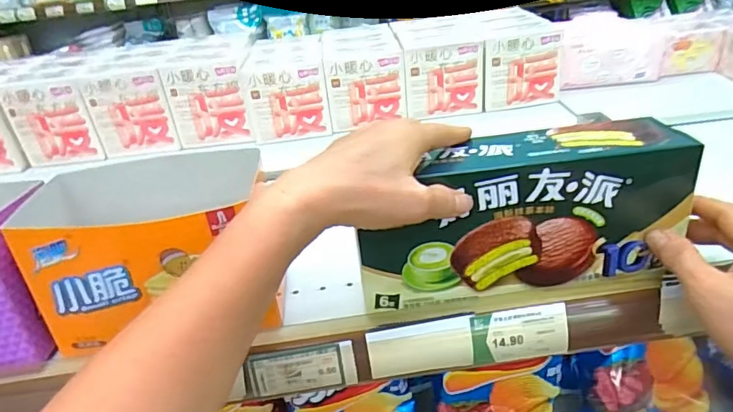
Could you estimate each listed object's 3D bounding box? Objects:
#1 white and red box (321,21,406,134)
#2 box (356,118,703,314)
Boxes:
[{"bbox_3d":[-0.006,-0.205,0.766,0.116,0.110,0.171,-7,29,-1],"label":"white and red box"},{"bbox_3d":[0.106,0.006,0.358,0.222,0.112,0.051,-6,29,0],"label":"box"}]

